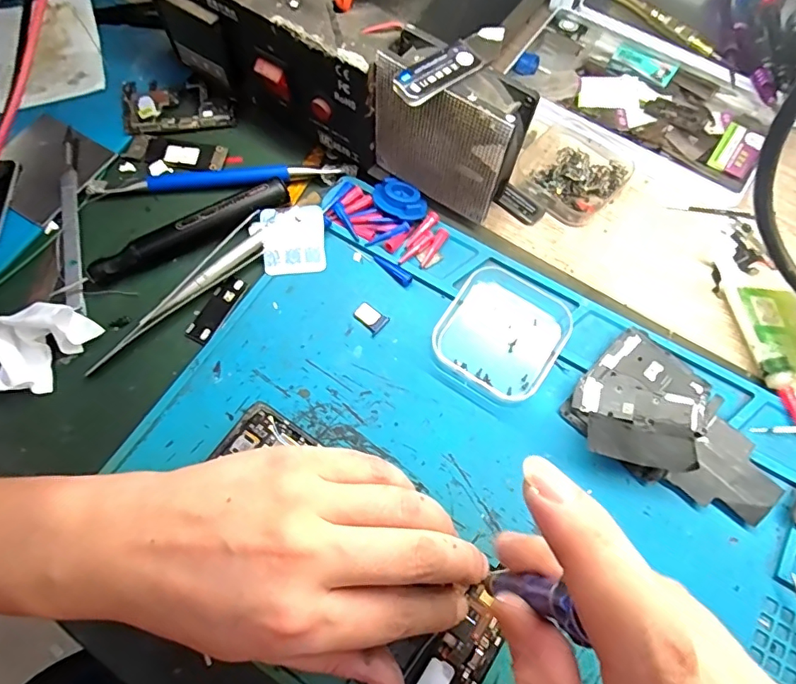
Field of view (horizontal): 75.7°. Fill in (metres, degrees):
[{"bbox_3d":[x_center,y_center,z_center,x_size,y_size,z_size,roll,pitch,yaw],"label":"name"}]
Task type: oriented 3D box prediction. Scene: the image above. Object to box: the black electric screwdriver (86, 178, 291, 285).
[{"bbox_3d":[-0.121,-0.064,0.305,0.121,0.014,0.019,-27,71,-10],"label":"black electric screwdriver"}]

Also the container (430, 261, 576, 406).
[{"bbox_3d":[0.059,-0.006,0.286,0.063,0.015,0.070,34,73,12],"label":"container"}]

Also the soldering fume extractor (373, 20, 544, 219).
[{"bbox_3d":[0.027,-0.114,0.287,0.079,0.084,0.031,31,72,12],"label":"soldering fume extractor"}]

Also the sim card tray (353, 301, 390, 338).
[{"bbox_3d":[-0.016,-0.014,0.294,0.019,0.004,0.014,37,74,13],"label":"sim card tray"}]

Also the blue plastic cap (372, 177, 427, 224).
[{"bbox_3d":[0.001,-0.087,0.314,0.026,0.008,0.036,-34,72,-12],"label":"blue plastic cap"}]

